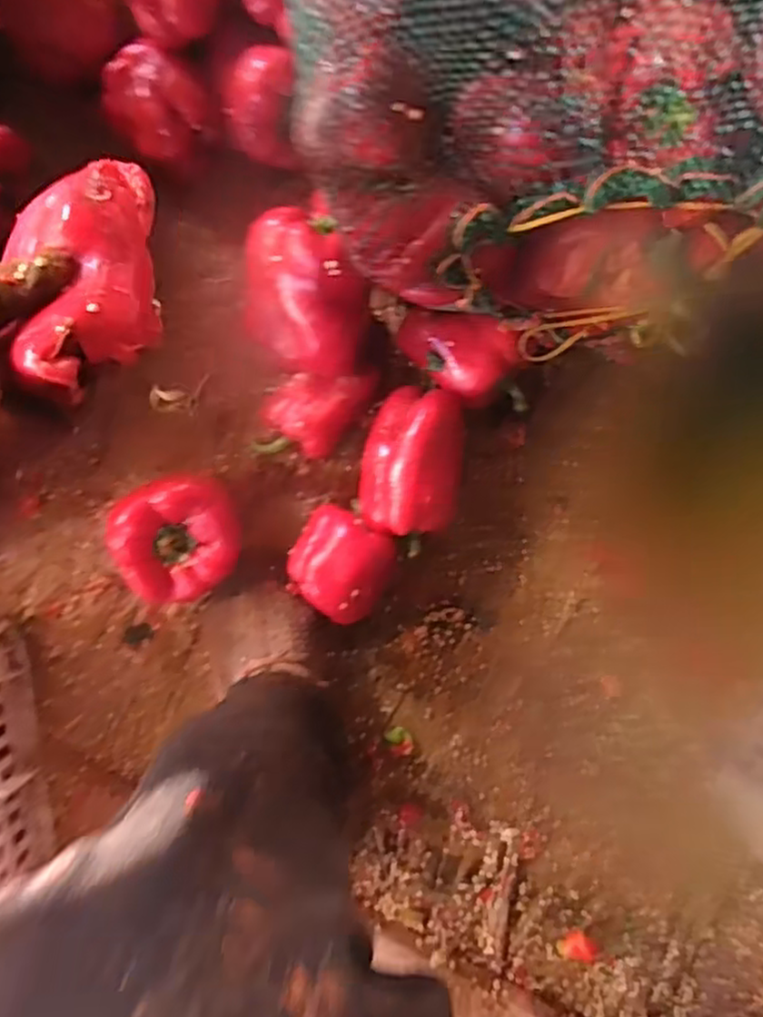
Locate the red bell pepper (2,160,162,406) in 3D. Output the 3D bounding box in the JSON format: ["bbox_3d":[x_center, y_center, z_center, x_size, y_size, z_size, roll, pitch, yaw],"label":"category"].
[{"bbox_3d":[-0.146,-0.114,0.360,0.069,0.046,0.126,0,72,-2],"label":"red bell pepper"}]

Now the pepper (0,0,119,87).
[{"bbox_3d":[-0.253,-0.385,0.556,0.083,0.064,0.090,0,89,-3],"label":"pepper"}]

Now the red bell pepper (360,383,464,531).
[{"bbox_3d":[0.026,-0.037,0.586,0.080,0.082,0.110,7,89,-3],"label":"red bell pepper"}]

